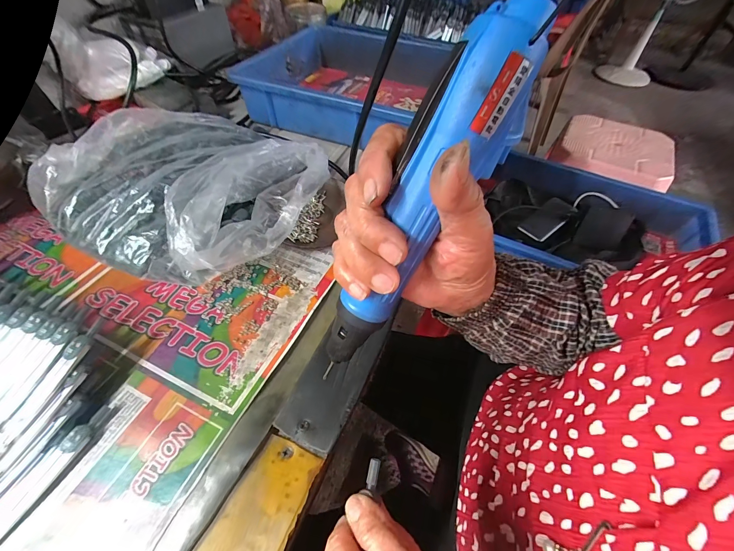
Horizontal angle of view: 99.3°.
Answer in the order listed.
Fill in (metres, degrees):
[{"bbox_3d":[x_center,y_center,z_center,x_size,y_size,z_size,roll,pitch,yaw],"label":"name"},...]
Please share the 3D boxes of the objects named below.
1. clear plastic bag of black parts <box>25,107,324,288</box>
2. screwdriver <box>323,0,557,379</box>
[{"bbox_3d":[-0.196,-0.112,0.365,0.259,0.080,0.239,14,53,8],"label":"clear plastic bag of black parts"},{"bbox_3d":[0.022,-0.024,0.166,0.039,0.199,0.028,39,31,25],"label":"screwdriver"}]

